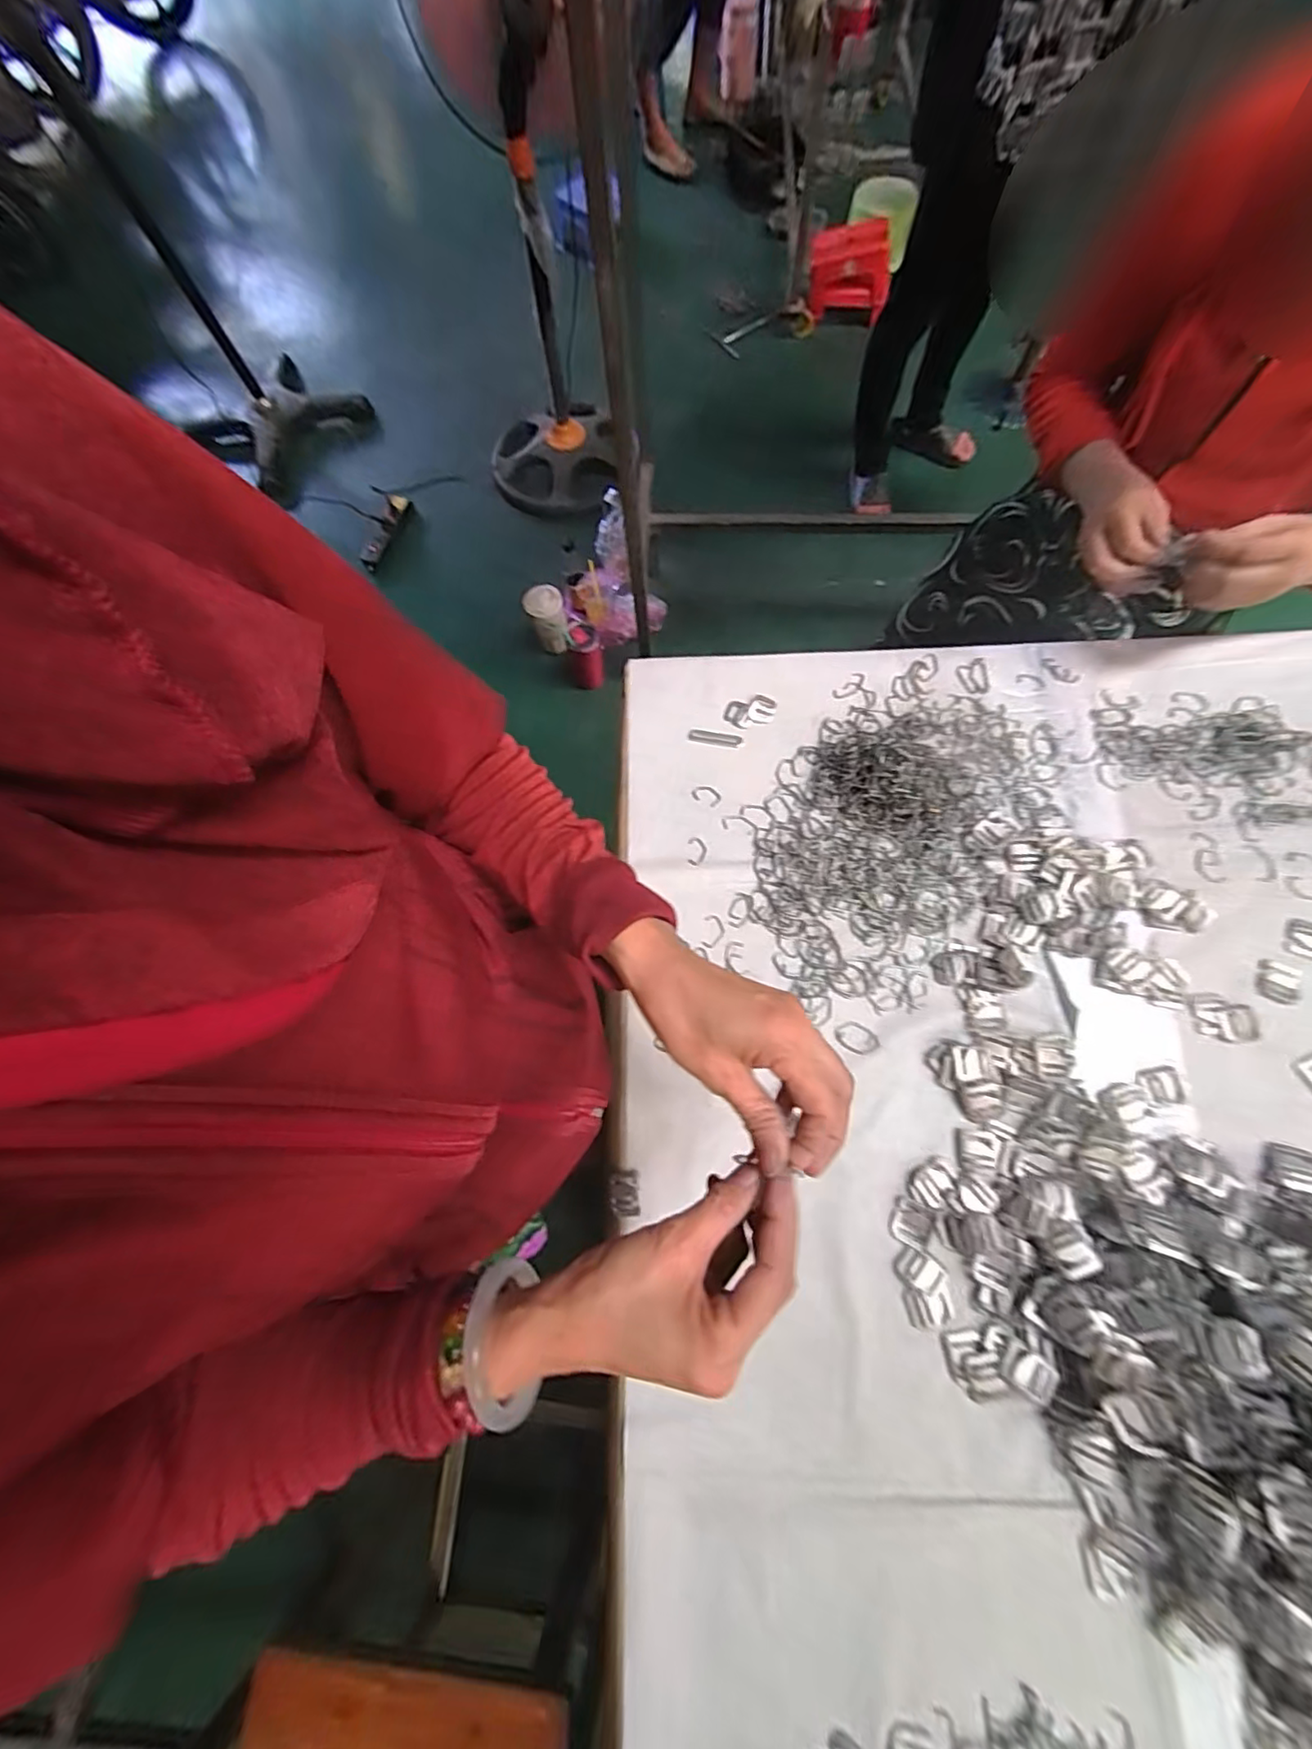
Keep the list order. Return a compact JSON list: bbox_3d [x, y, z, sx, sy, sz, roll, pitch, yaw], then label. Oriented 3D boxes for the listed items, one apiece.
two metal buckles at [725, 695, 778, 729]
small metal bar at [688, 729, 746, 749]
[{"bbox_3d":[0.106,-0.181,0.660,0.058,0.004,0.033,-12,70,-2],"label":"two metal buckles"},{"bbox_3d":[0.067,-0.150,0.654,0.061,0.004,0.016,10,71,6],"label":"small metal bar"}]

